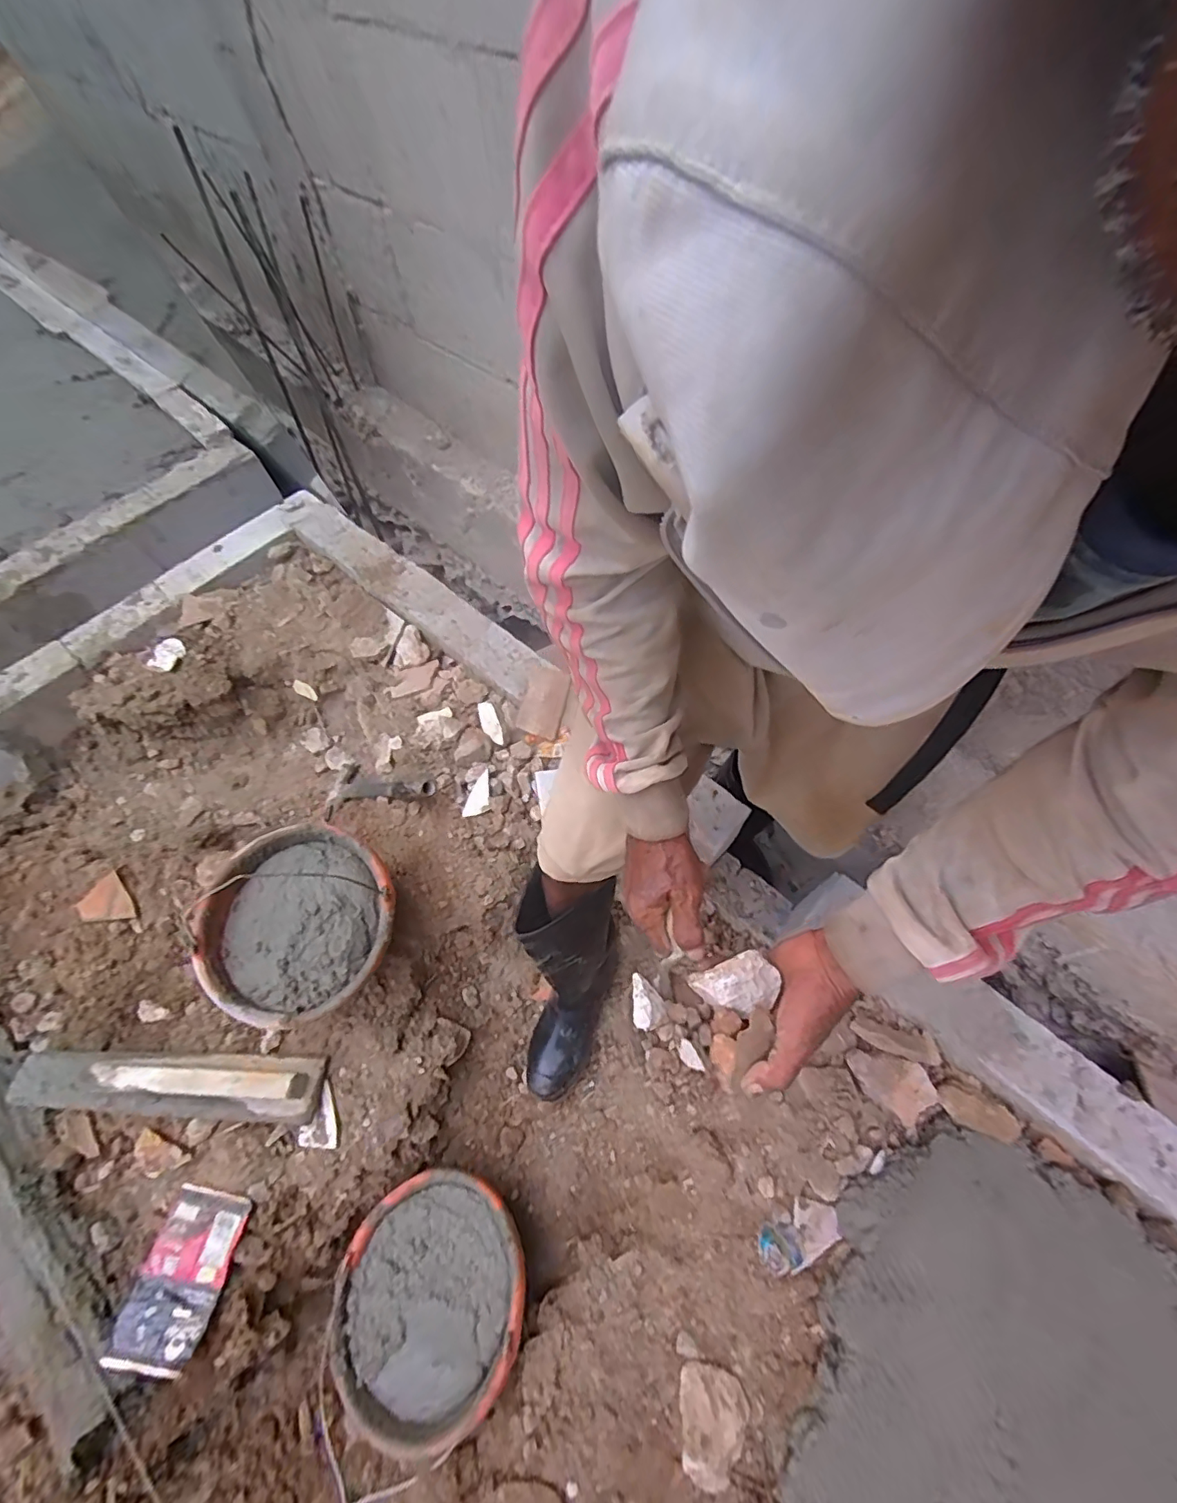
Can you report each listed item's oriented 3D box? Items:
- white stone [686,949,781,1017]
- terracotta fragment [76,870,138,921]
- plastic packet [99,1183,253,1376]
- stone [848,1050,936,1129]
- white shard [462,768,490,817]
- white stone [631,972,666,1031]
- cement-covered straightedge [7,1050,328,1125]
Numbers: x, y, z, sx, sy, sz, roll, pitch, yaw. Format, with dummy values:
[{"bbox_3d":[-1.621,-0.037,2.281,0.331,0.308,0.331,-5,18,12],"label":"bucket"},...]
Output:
[{"bbox_3d":[0.127,0.203,0.472,0.063,0.033,0.044,-19,63,-7],"label":"white stone"},{"bbox_3d":[-0.784,0.249,0.889,0.070,0.011,0.092,-40,68,-17],"label":"terracotta fragment"},{"bbox_3d":[-0.503,0.645,0.680,0.100,0.027,0.167,8,63,6],"label":"plastic packet"},{"bbox_3d":[0.409,0.439,0.738,0.112,0.043,0.075,35,69,18],"label":"stone"},{"bbox_3d":[-0.187,0.074,0.947,0.041,0.008,0.084,19,86,12],"label":"white shard"},{"bbox_3d":[0.051,0.212,0.467,0.027,0.020,0.043,-1,62,2],"label":"white stone"},{"bbox_3d":[-0.577,0.453,0.747,0.406,0.070,0.083,1,62,3],"label":"cement-covered straightedge"}]

